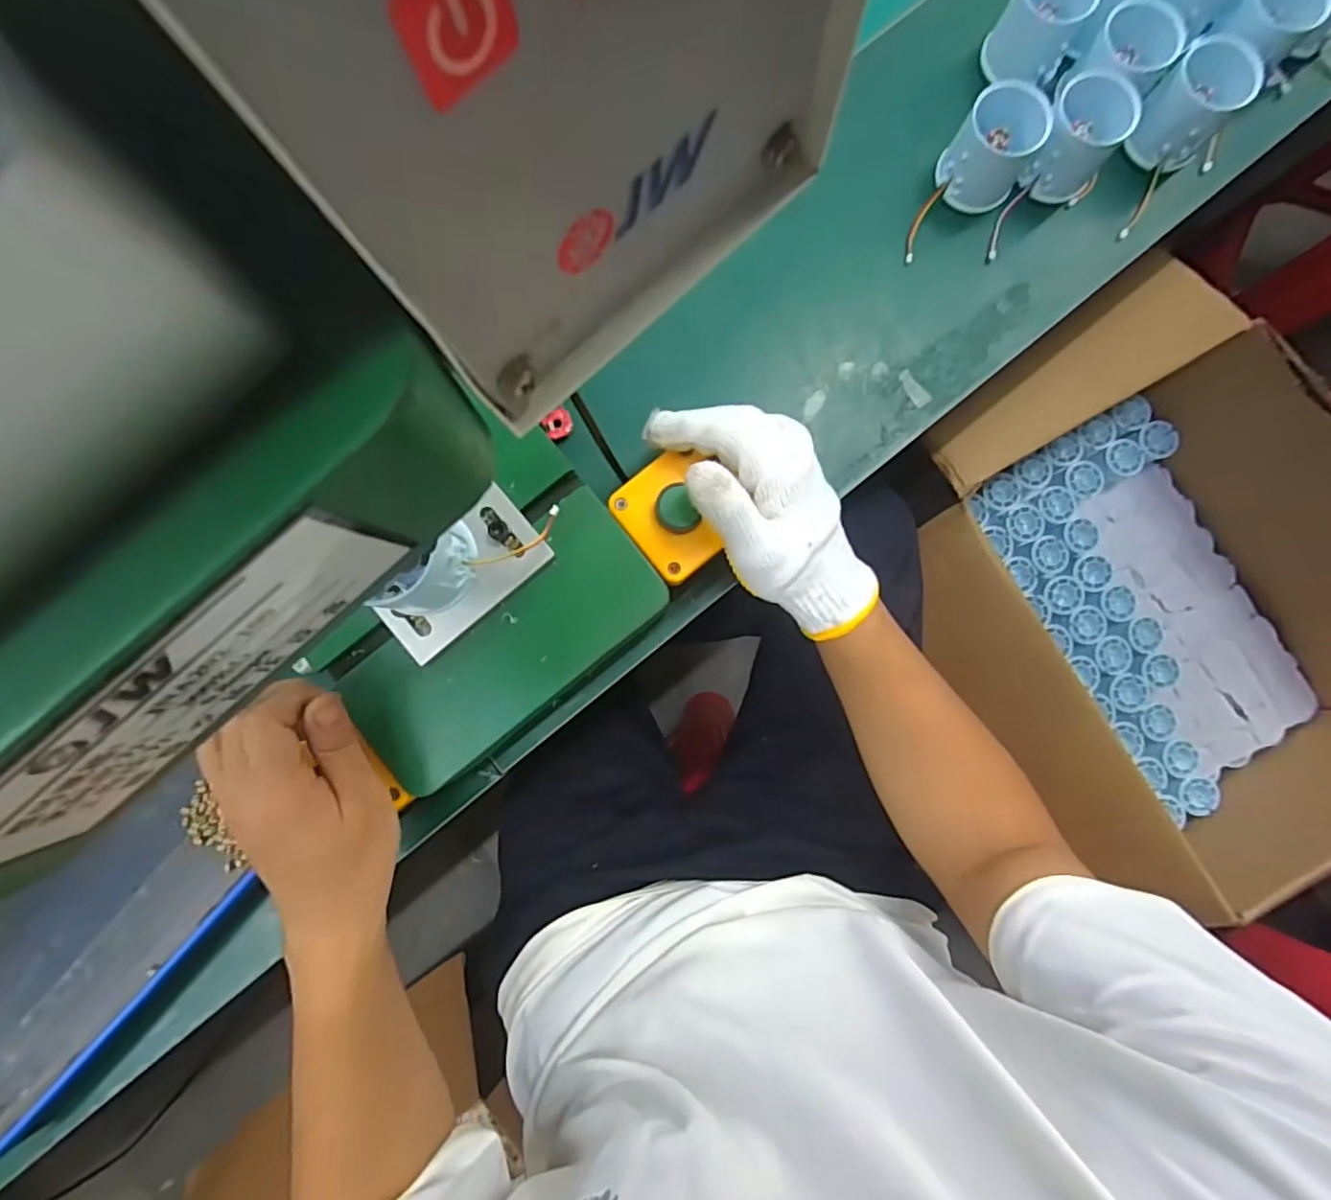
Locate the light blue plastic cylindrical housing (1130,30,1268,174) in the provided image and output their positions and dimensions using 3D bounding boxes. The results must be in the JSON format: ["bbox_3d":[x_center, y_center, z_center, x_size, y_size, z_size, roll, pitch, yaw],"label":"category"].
[{"bbox_3d":[0.359,-0.337,0.420,0.049,0.053,0.055,44,87,4],"label":"light blue plastic cylindrical housing"}]

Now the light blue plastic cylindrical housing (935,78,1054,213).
[{"bbox_3d":[0.222,-0.306,0.417,0.053,0.055,0.049,0,85,1],"label":"light blue plastic cylindrical housing"}]

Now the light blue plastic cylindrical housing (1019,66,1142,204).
[{"bbox_3d":[0.279,-0.313,0.416,0.049,0.052,0.061,34,87,3],"label":"light blue plastic cylindrical housing"}]

